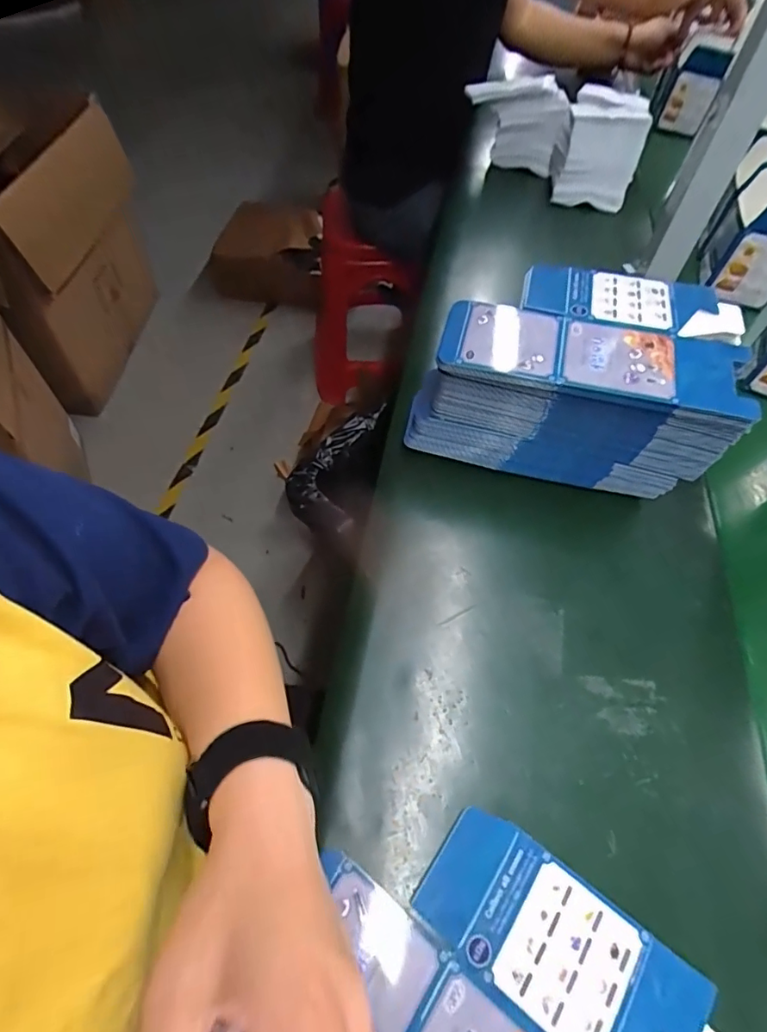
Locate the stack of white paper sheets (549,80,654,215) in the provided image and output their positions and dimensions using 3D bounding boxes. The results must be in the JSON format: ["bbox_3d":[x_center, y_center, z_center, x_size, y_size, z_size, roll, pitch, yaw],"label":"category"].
[{"bbox_3d":[0.318,-0.549,0.750,0.113,0.103,0.151,15,57,9],"label":"stack of white paper sheets"}]

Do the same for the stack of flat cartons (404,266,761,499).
[{"bbox_3d":[0.166,-0.128,0.470,0.259,0.125,0.145,12,57,7],"label":"stack of flat cartons"}]

